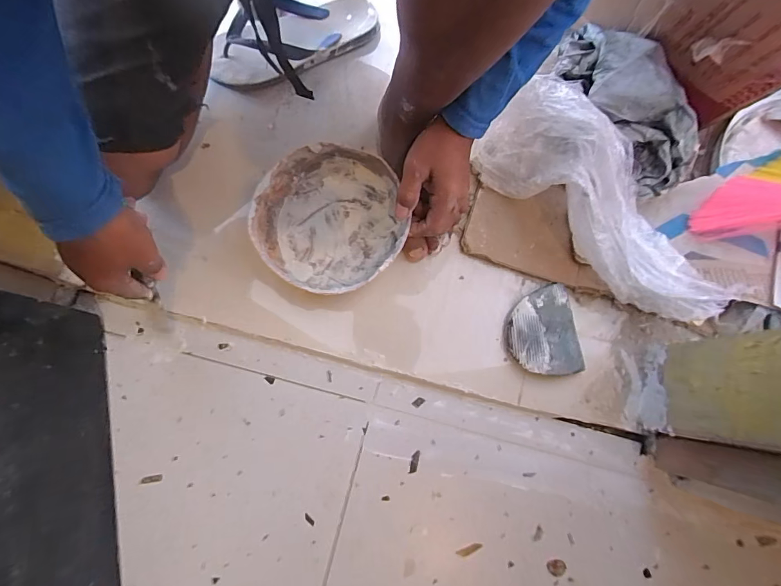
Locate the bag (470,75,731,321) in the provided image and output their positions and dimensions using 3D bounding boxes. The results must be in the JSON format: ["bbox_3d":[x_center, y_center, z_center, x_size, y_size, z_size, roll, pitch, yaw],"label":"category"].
[{"bbox_3d":[0.243,-0.096,0.455,0.100,0.113,0.314,-43,82,-9],"label":"bag"}]

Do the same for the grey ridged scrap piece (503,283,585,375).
[{"bbox_3d":[0.179,0.044,0.476,0.081,0.020,0.103,-5,78,-3],"label":"grey ridged scrap piece"}]

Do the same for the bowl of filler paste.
[{"bbox_3d":[-0.071,-0.084,0.476,0.173,0.067,0.162,0,78,-2],"label":"bowl of filler paste"}]

